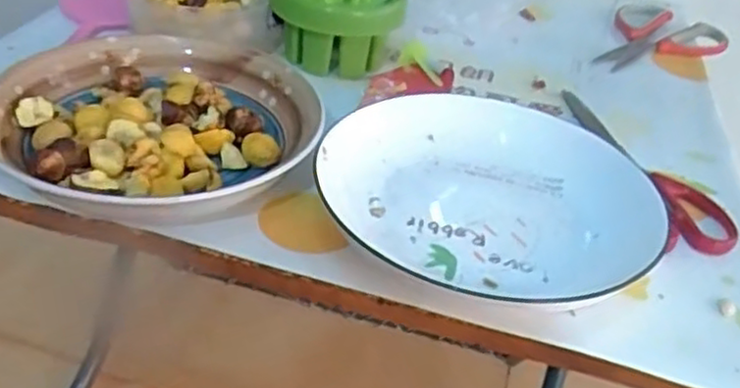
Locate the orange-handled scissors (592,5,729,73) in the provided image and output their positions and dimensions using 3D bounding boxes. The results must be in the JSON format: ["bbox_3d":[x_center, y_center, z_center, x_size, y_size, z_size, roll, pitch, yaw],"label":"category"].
[{"bbox_3d":[0.292,-0.148,0.702,0.109,0.015,0.174,22,40,15],"label":"orange-handled scissors"}]

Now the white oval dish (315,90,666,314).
[{"bbox_3d":[0.071,-0.002,0.436,0.200,0.035,0.180,4,37,-5],"label":"white oval dish"}]

